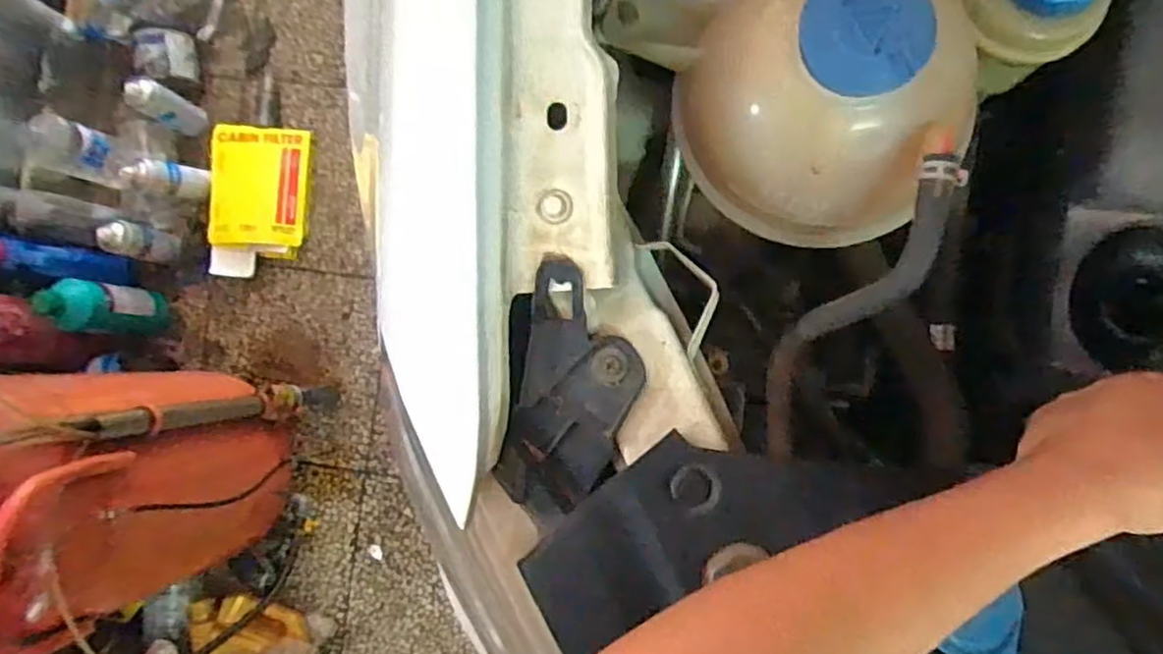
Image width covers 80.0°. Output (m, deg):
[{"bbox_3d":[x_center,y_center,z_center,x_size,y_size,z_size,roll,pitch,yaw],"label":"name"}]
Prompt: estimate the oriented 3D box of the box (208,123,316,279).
[{"bbox_3d":[-0.662,-0.258,1.416,0.196,0.053,0.310,3,83,-1],"label":"box"}]

